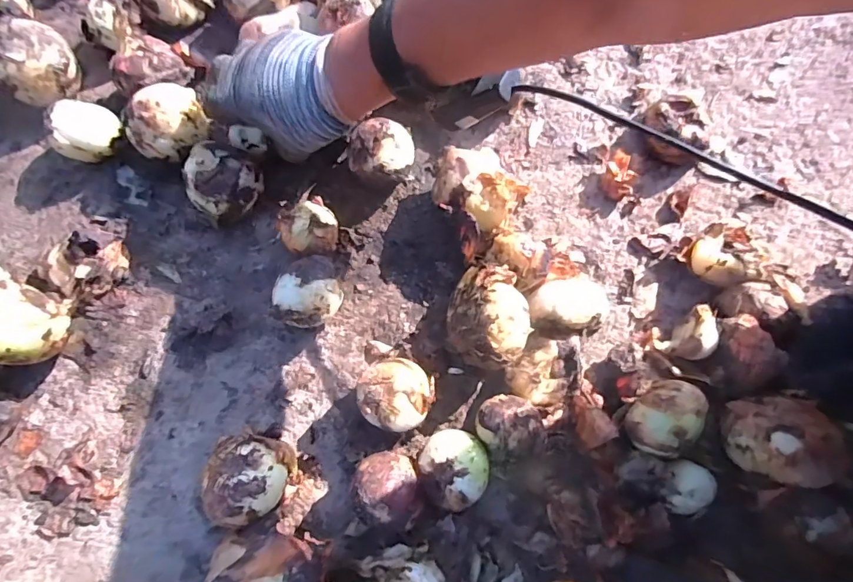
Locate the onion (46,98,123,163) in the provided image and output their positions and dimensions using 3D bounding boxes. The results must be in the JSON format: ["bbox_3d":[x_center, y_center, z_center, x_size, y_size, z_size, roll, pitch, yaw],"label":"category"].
[{"bbox_3d":[-0.333,-0.154,0.463,0.053,0.050,0.058,0,76,1],"label":"onion"}]

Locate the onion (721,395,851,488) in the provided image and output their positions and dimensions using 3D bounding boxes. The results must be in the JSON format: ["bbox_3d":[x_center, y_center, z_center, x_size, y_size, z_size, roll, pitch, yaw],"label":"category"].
[{"bbox_3d":[0.274,0.115,0.368,0.067,0.057,0.062,0,76,1],"label":"onion"}]

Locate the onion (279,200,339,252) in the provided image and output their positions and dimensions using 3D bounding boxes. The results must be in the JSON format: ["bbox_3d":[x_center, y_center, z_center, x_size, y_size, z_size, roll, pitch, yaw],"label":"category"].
[{"bbox_3d":[-0.107,-0.054,0.439,0.049,0.047,0.048,0,76,1],"label":"onion"}]

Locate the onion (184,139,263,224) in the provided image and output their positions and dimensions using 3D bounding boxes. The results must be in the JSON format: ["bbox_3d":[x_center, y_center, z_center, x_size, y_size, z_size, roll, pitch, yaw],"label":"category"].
[{"bbox_3d":[-0.189,-0.102,0.444,0.064,0.061,0.057,-32,78,-7],"label":"onion"}]

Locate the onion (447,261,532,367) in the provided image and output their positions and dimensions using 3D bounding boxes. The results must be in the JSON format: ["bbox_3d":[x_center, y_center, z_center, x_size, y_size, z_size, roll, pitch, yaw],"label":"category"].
[{"bbox_3d":[0.052,0.023,0.413,0.070,0.059,0.088,4,76,2],"label":"onion"}]

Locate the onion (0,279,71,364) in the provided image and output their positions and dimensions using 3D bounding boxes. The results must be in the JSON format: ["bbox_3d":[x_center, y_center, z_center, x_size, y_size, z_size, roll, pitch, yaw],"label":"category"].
[{"bbox_3d":[-0.345,0.031,0.405,0.057,0.080,0.067,14,77,4],"label":"onion"}]

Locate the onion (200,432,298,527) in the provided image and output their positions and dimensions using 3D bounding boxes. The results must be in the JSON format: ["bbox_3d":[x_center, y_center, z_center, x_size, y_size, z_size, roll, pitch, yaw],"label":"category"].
[{"bbox_3d":[-0.142,0.152,0.386,0.063,0.056,0.063,0,76,1],"label":"onion"}]

